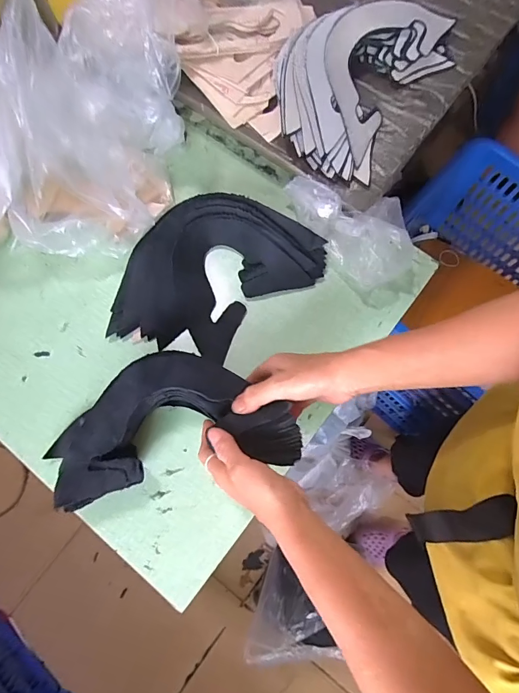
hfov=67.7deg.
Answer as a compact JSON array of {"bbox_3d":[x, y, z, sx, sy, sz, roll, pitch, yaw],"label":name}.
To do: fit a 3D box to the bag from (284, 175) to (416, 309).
[{"bbox_3d":[0.127,-0.155,0.499,0.123,0.062,0.200,-41,79,-9],"label":"bag"}]

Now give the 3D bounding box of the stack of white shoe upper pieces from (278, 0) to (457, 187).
[{"bbox_3d":[0.129,-0.364,0.506,0.182,0.049,0.299,33,79,8],"label":"stack of white shoe upper pieces"}]

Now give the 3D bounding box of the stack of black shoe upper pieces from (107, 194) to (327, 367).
[{"bbox_3d":[-0.067,-0.092,0.497,0.261,0.050,0.181,-40,79,-8],"label":"stack of black shoe upper pieces"}]

